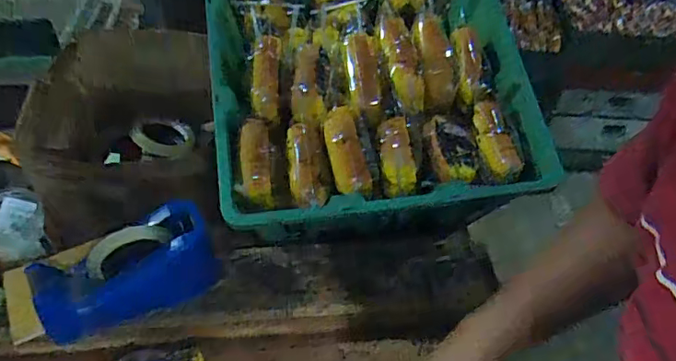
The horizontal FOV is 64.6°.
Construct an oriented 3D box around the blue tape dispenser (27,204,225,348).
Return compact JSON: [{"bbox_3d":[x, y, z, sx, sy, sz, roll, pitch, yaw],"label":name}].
[{"bbox_3d":[-0.245,0.111,0.623,0.198,0.127,0.069,-22,51,-21],"label":"blue tape dispenser"}]

